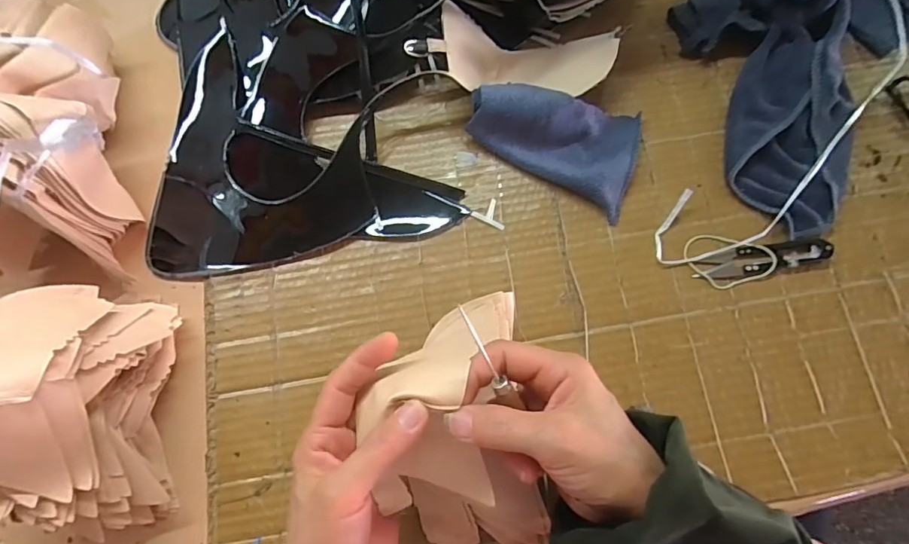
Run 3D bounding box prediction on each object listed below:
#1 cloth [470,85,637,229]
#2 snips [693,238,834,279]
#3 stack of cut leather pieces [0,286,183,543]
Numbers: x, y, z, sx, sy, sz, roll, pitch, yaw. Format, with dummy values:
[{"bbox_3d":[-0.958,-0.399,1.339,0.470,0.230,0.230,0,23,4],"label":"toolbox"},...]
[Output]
[{"bbox_3d":[0.083,-0.113,0.390,0.134,0.041,0.084,21,76,7],"label":"cloth"},{"bbox_3d":[0.239,-0.011,0.373,0.100,0.009,0.023,-11,74,-2],"label":"snips"},{"bbox_3d":[-0.248,0.086,0.304,0.083,0.115,0.153,-7,74,0],"label":"stack of cut leather pieces"}]

